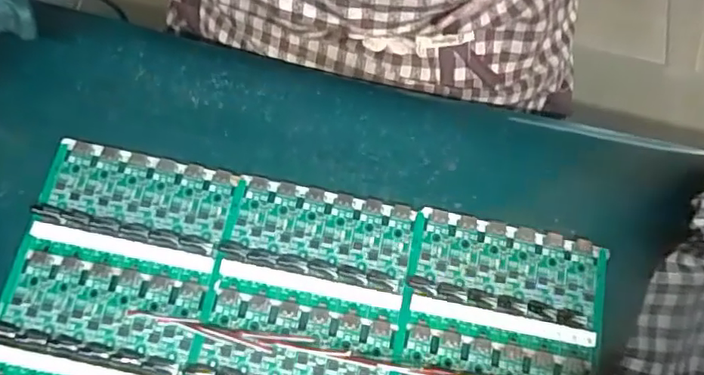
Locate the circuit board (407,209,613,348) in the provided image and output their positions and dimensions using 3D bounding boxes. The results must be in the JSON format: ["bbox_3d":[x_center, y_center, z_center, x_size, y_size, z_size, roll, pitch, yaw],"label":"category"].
[{"bbox_3d":[0.083,0.047,0.306,0.102,0.004,0.054,12,73,2],"label":"circuit board"}]

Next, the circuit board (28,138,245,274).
[{"bbox_3d":[-0.116,0.009,0.309,0.103,0.007,0.056,12,73,2],"label":"circuit board"}]

